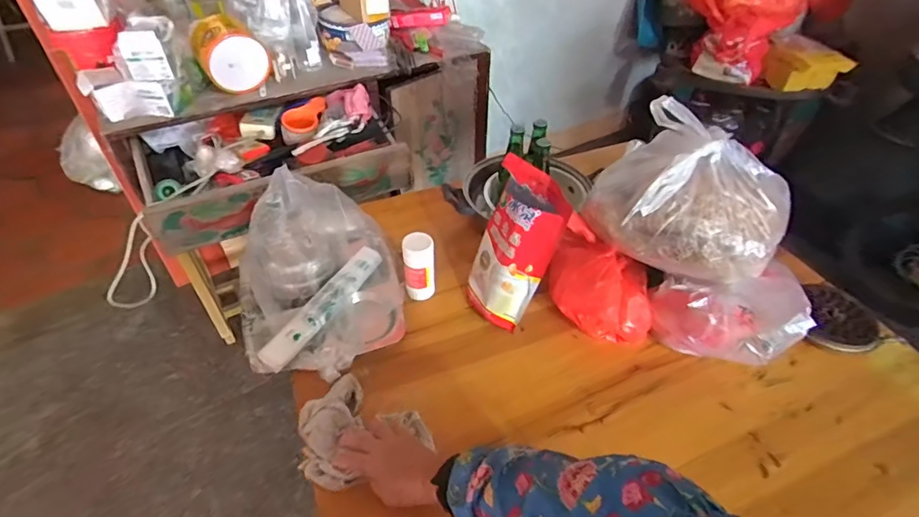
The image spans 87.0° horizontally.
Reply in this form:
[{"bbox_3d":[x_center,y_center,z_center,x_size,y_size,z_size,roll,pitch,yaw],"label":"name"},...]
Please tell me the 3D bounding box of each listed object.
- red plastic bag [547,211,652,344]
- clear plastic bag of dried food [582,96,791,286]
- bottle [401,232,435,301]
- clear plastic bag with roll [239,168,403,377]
[{"bbox_3d":[0.226,0.052,0.811,0.108,0.127,0.199,-33,54,-30],"label":"red plastic bag"},{"bbox_3d":[0.337,-0.092,0.707,0.271,0.203,0.163,24,49,22],"label":"clear plastic bag of dried food"},{"bbox_3d":[-0.070,0.015,0.837,0.051,0.114,0.049,0,44,-2],"label":"bottle"},{"bbox_3d":[-0.232,0.023,0.800,0.263,0.165,0.322,-14,46,-15],"label":"clear plastic bag with roll"}]

